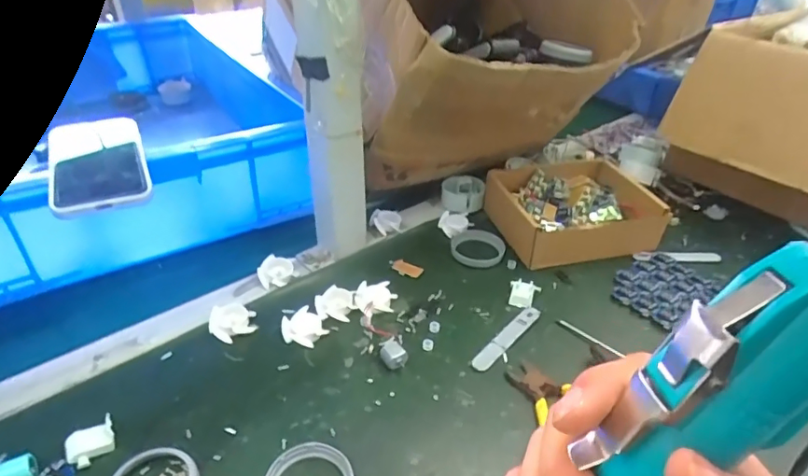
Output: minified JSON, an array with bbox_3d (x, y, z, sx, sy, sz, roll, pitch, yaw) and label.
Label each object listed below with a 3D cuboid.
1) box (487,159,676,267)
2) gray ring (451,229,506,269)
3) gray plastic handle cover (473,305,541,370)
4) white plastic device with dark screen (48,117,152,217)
[{"bbox_3d":[0.203,-0.036,0.635,0.185,0.048,0.159,-6,36,-12],"label":"box"},{"bbox_3d":[0.083,0.011,0.597,0.058,0.008,0.062,1,35,-1],"label":"gray ring"},{"bbox_3d":[0.095,0.090,0.482,0.016,0.005,0.097,28,43,32],"label":"gray plastic handle cover"},{"bbox_3d":[-0.269,-0.067,0.461,0.075,0.008,0.143,-17,47,-21],"label":"white plastic device with dark screen"}]

